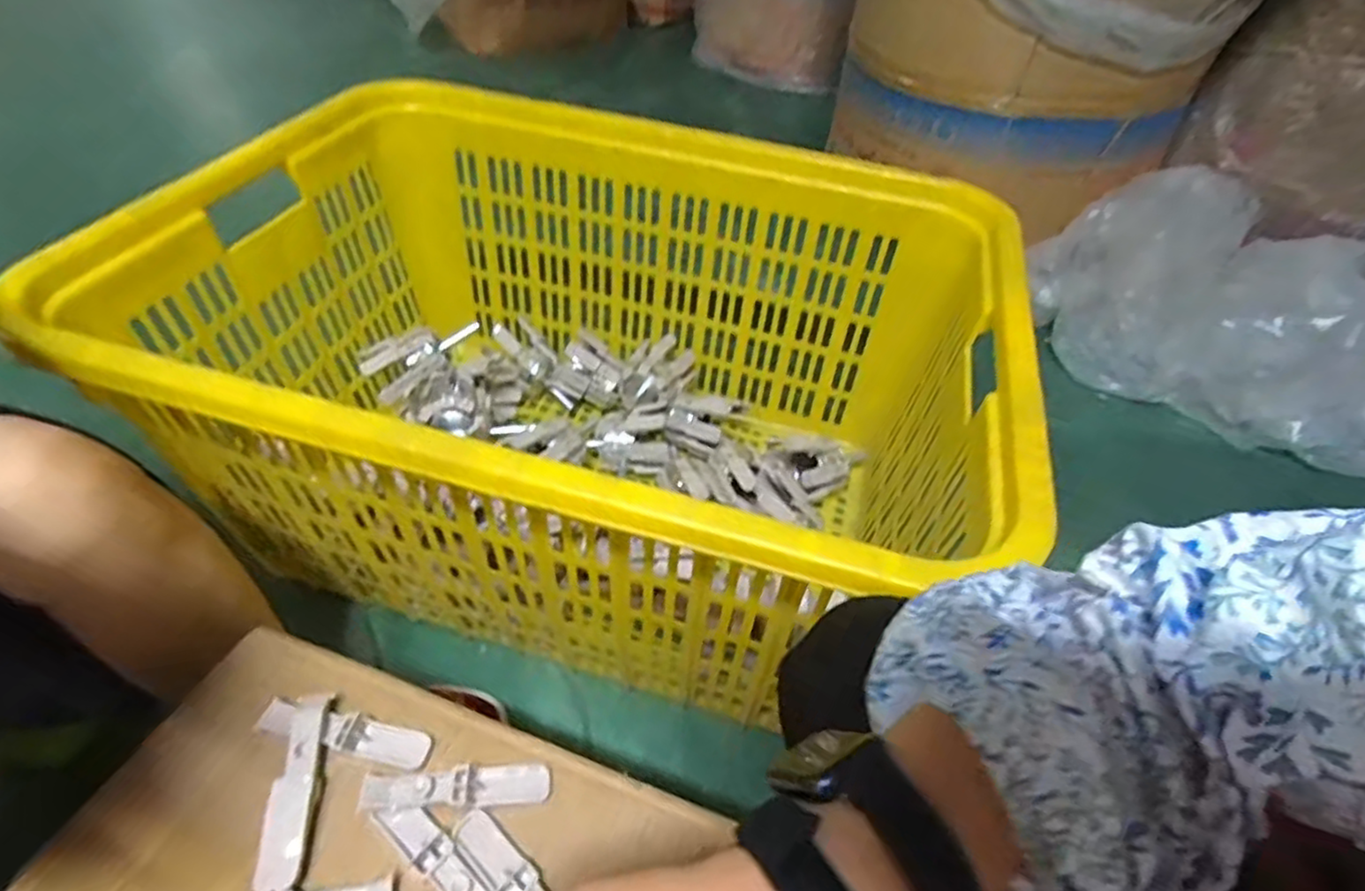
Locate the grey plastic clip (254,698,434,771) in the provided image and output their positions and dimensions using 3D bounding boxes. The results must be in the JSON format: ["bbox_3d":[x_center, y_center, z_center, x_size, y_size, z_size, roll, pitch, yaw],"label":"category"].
[{"bbox_3d":[-0.197,0.169,0.396,0.099,0.014,0.023,11,47,5],"label":"grey plastic clip"}]

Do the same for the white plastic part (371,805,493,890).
[{"bbox_3d":[-0.124,0.218,0.349,0.090,0.009,0.021,33,52,23],"label":"white plastic part"}]

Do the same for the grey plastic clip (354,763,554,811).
[{"bbox_3d":[-0.125,0.191,0.374,0.098,0.014,0.020,-1,47,-6],"label":"grey plastic clip"}]

